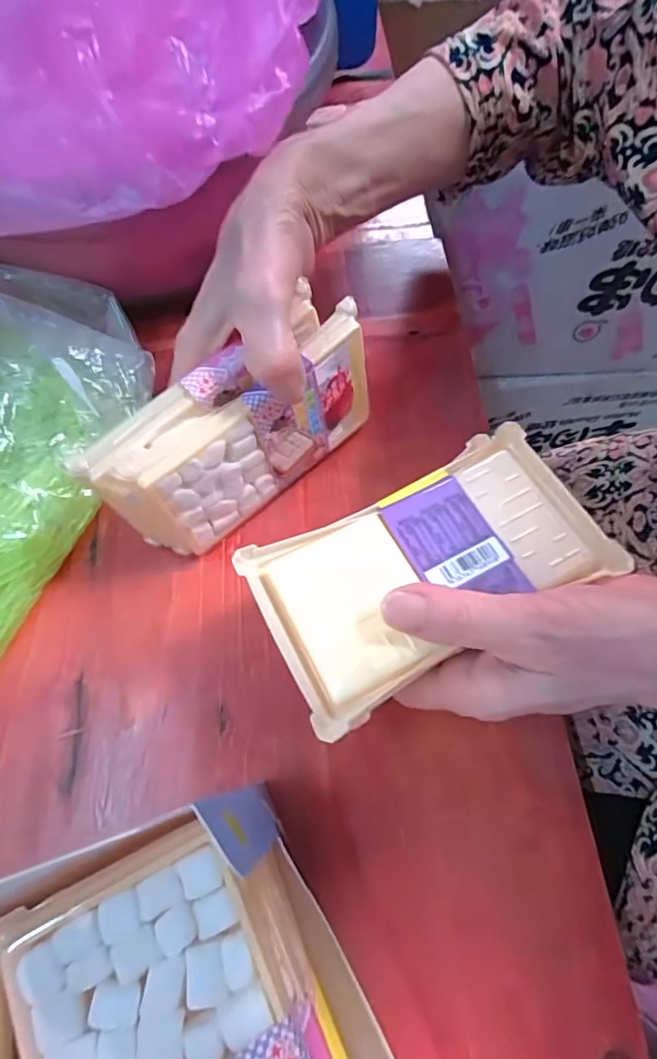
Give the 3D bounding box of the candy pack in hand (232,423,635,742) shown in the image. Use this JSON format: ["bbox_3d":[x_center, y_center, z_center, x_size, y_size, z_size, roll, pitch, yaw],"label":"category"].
[{"bbox_3d":[0.040,0.013,0.212,0.137,0.019,0.078,-29,68,-11],"label":"candy pack in hand"}]

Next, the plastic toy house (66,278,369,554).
[{"bbox_3d":[-0.041,-0.047,0.254,0.138,0.075,0.039,-41,71,-15],"label":"plastic toy house"}]

